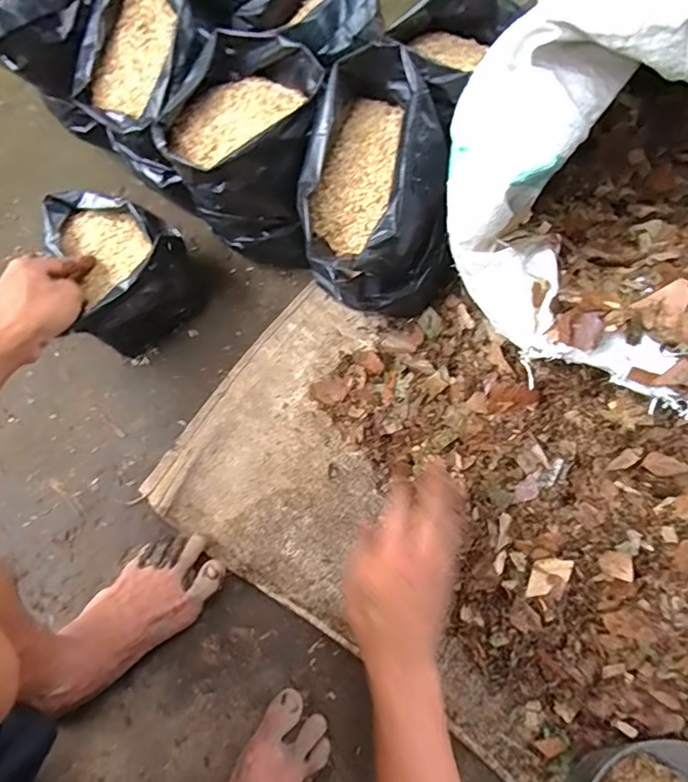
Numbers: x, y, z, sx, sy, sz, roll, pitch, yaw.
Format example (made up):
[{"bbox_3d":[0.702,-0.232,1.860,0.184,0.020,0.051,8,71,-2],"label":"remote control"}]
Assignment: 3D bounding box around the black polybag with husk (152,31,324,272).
[{"bbox_3d":[-0.100,-0.260,0.593,0.142,0.211,0.163,13,74,4],"label":"black polybag with husk"}]

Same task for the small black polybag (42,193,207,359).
[{"bbox_3d":[-0.244,-0.144,0.596,0.118,0.117,0.157,-28,77,-7],"label":"small black polybag"}]

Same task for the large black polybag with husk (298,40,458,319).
[{"bbox_3d":[0.033,-0.195,0.544,0.154,0.186,0.177,-8,74,-2],"label":"large black polybag with husk"}]

